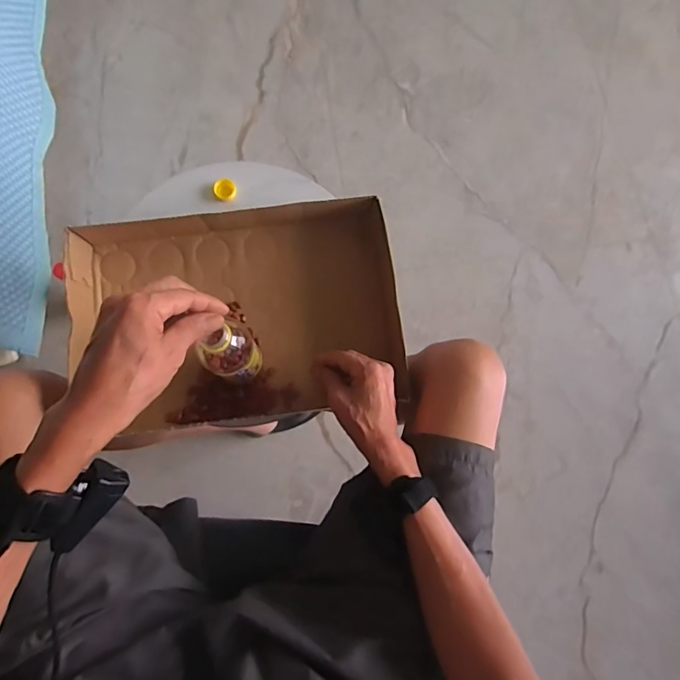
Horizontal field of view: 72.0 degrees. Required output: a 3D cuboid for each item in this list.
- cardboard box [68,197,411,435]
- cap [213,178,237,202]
[{"bbox_3d":[-0.130,-0.034,0.628,0.414,0.081,0.270,-5,77,-3],"label":"cardboard box"},{"bbox_3d":[-0.174,-0.227,0.710,0.031,0.015,0.030,0,77,-2],"label":"cap"}]

